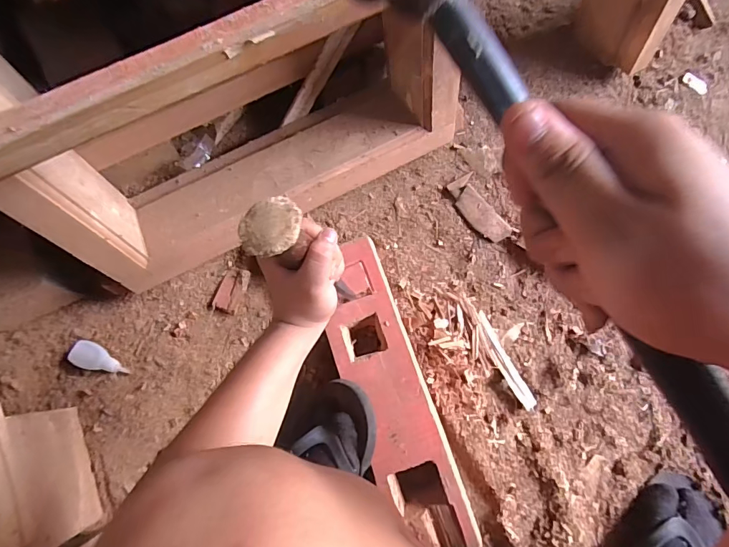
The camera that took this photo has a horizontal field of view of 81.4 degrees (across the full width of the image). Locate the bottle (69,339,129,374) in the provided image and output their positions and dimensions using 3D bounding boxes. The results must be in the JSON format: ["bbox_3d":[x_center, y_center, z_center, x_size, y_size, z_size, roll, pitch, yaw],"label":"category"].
[{"bbox_3d":[-0.369,0.122,0.590,0.078,0.020,0.034,28,82,-10],"label":"bottle"}]

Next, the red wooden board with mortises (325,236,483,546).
[{"bbox_3d":[0.034,0.160,0.556,0.108,0.057,0.408,-20,76,-2],"label":"red wooden board with mortises"}]

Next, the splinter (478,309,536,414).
[{"bbox_3d":[0.196,0.124,0.593,0.021,0.009,0.144,-29,82,-4],"label":"splinter"}]

